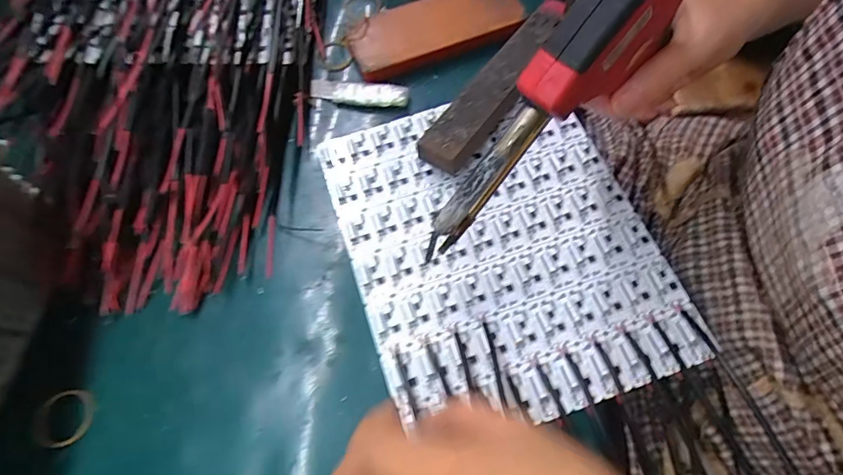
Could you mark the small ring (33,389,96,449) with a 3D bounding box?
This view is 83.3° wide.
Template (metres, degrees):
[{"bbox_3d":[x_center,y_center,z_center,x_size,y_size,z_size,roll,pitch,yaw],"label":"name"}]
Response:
[{"bbox_3d":[-0.223,0.113,0.295,0.037,0.006,0.031,-34,67,-13],"label":"small ring"}]

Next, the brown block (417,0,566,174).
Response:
[{"bbox_3d":[0.062,-0.119,0.373,0.033,0.033,0.184,32,70,17],"label":"brown block"}]

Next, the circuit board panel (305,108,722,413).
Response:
[{"bbox_3d":[0.051,0.001,0.331,0.196,0.010,0.238,-18,64,-7],"label":"circuit board panel"}]

